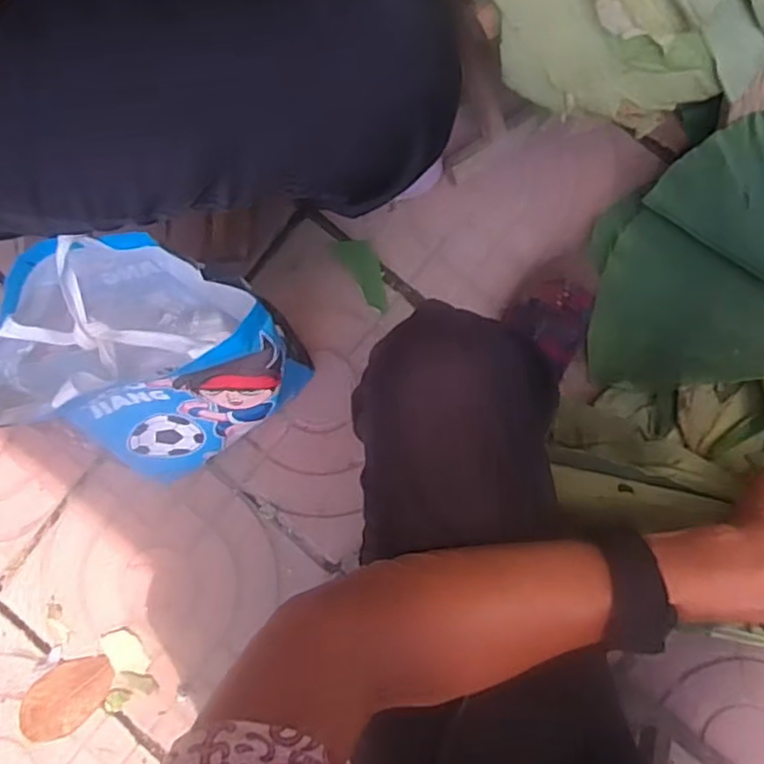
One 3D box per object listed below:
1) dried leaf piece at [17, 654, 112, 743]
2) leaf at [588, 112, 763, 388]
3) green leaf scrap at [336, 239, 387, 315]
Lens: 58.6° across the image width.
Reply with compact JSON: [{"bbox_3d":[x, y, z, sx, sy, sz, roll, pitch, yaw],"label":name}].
[{"bbox_3d":[-0.382,0.380,0.825,0.123,0.008,0.073,-39,78,-7],"label":"dried leaf piece"},{"bbox_3d":[0.378,-0.144,0.708,0.308,0.091,0.264,-7,86,5],"label":"leaf"},{"bbox_3d":[-0.015,-0.133,0.825,0.038,0.006,0.097,-31,85,4],"label":"green leaf scrap"}]

